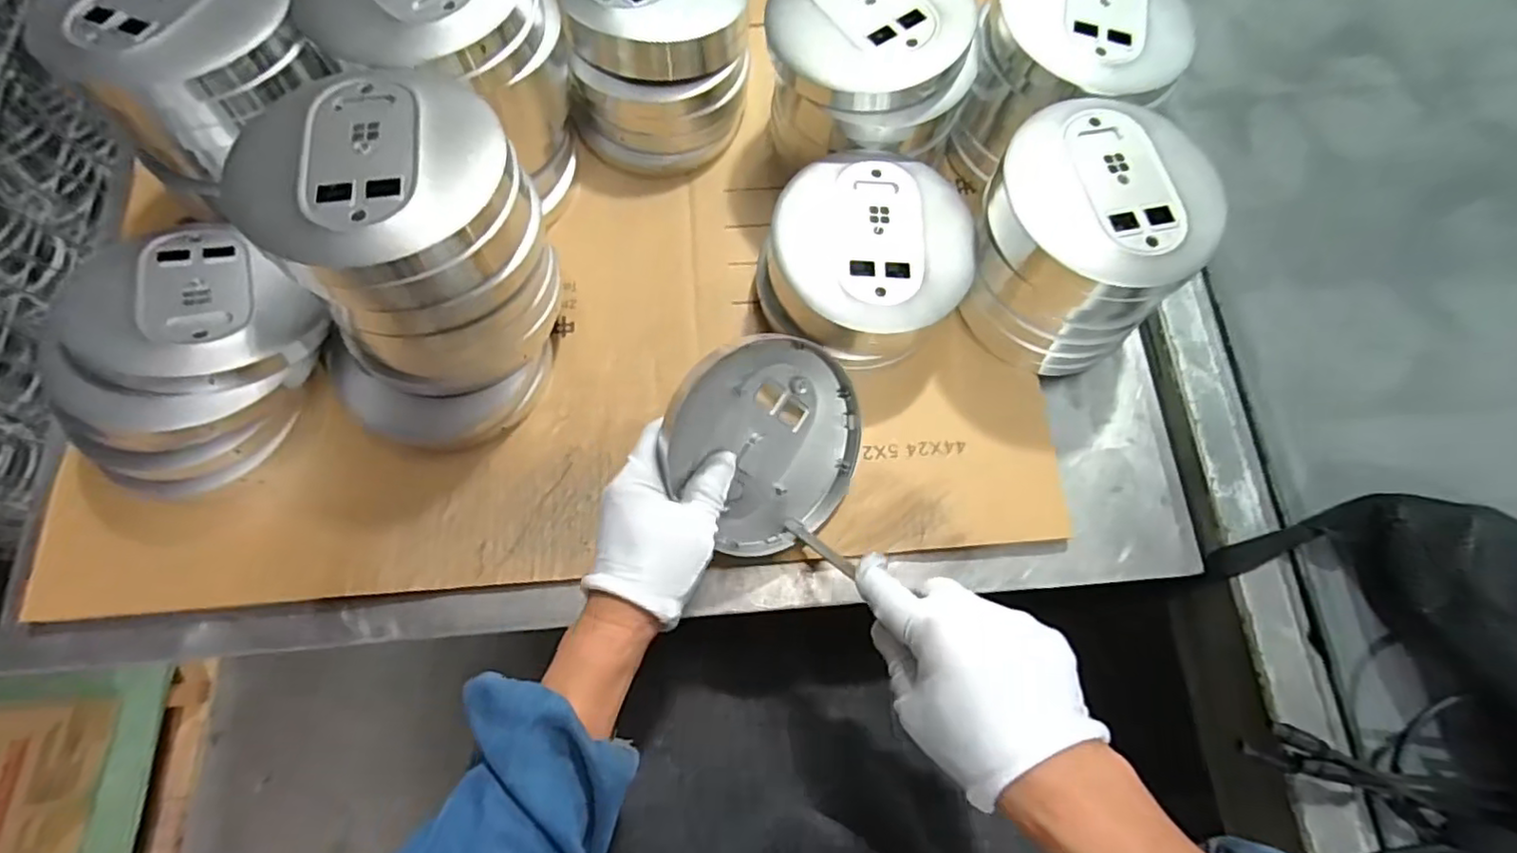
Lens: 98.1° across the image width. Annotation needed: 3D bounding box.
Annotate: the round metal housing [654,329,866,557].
[{"bbox_3d":[0.008,0.009,0.407,0.124,0.014,0.130,-6,103,-27],"label":"round metal housing"}]

